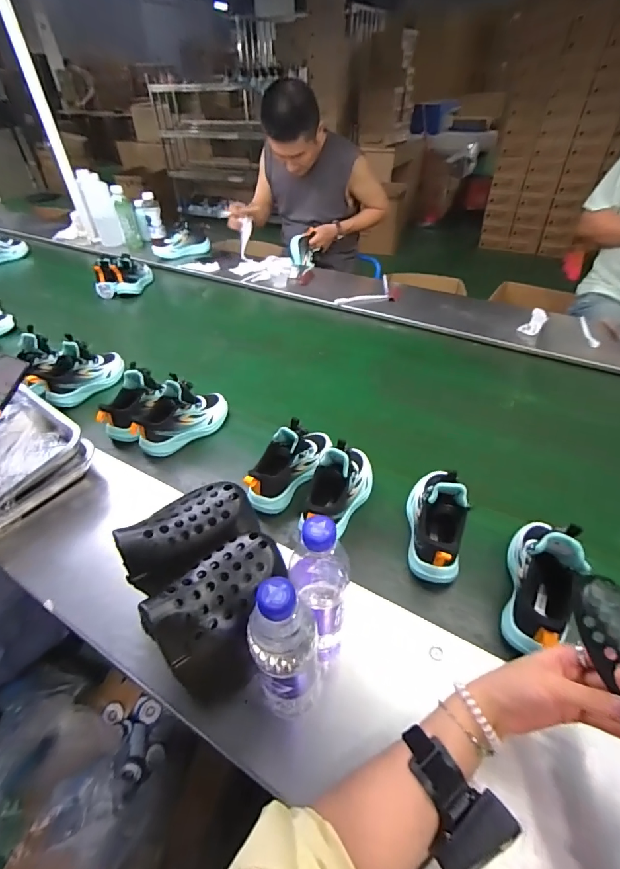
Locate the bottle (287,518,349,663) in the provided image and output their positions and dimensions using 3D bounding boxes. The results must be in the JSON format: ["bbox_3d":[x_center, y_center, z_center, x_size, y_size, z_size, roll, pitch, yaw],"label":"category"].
[{"bbox_3d":[0.008,0.167,0.430,0.062,0.237,0.065,7,43,9],"label":"bottle"}]

